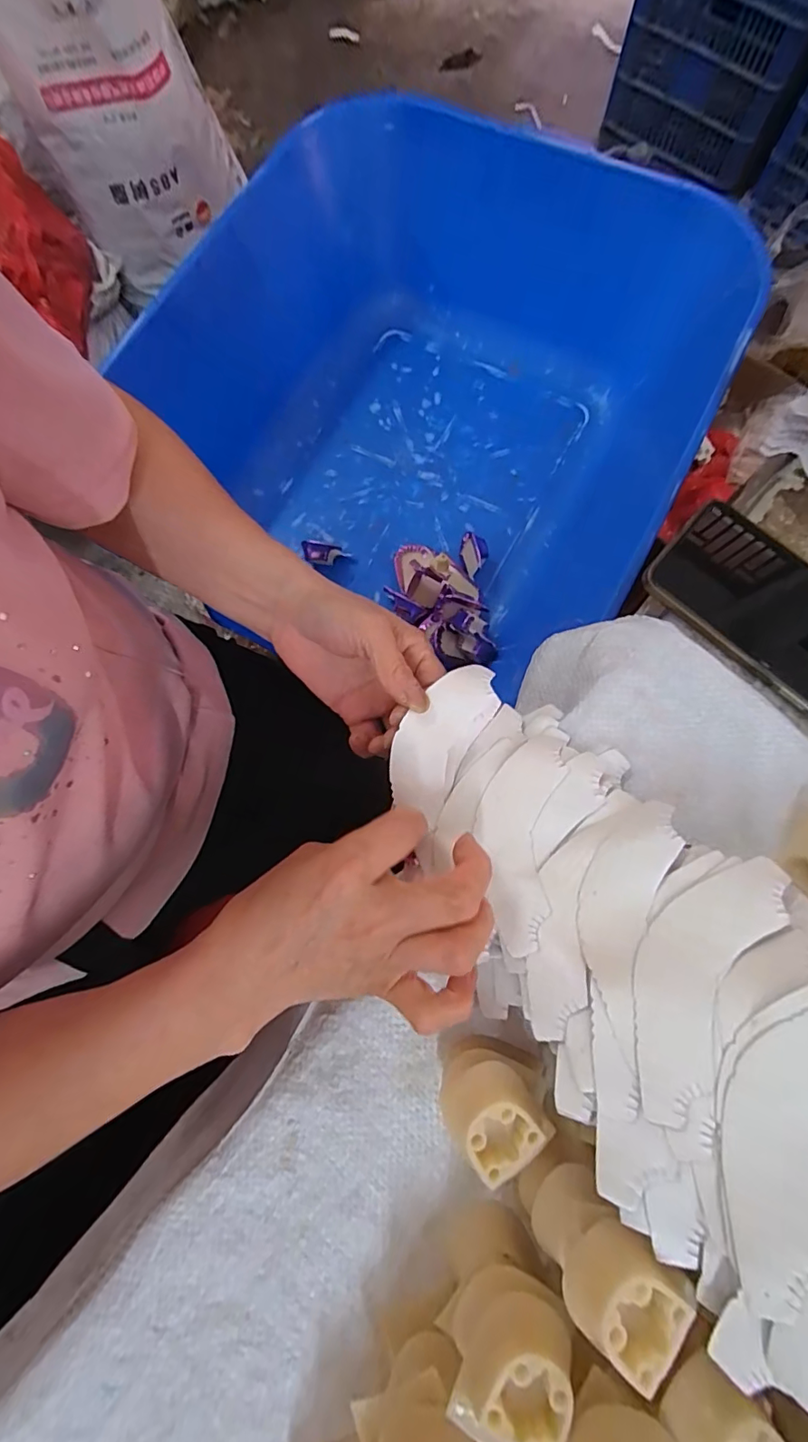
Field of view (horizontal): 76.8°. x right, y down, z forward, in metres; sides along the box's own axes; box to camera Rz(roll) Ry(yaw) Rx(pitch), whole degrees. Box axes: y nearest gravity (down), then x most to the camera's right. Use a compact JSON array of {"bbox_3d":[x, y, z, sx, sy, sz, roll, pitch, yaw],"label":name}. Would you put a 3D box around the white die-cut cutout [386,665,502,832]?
[{"bbox_3d":[0.021,0.008,0.284,0.041,0.018,0.088,29,83,5],"label":"white die-cut cutout"}]

